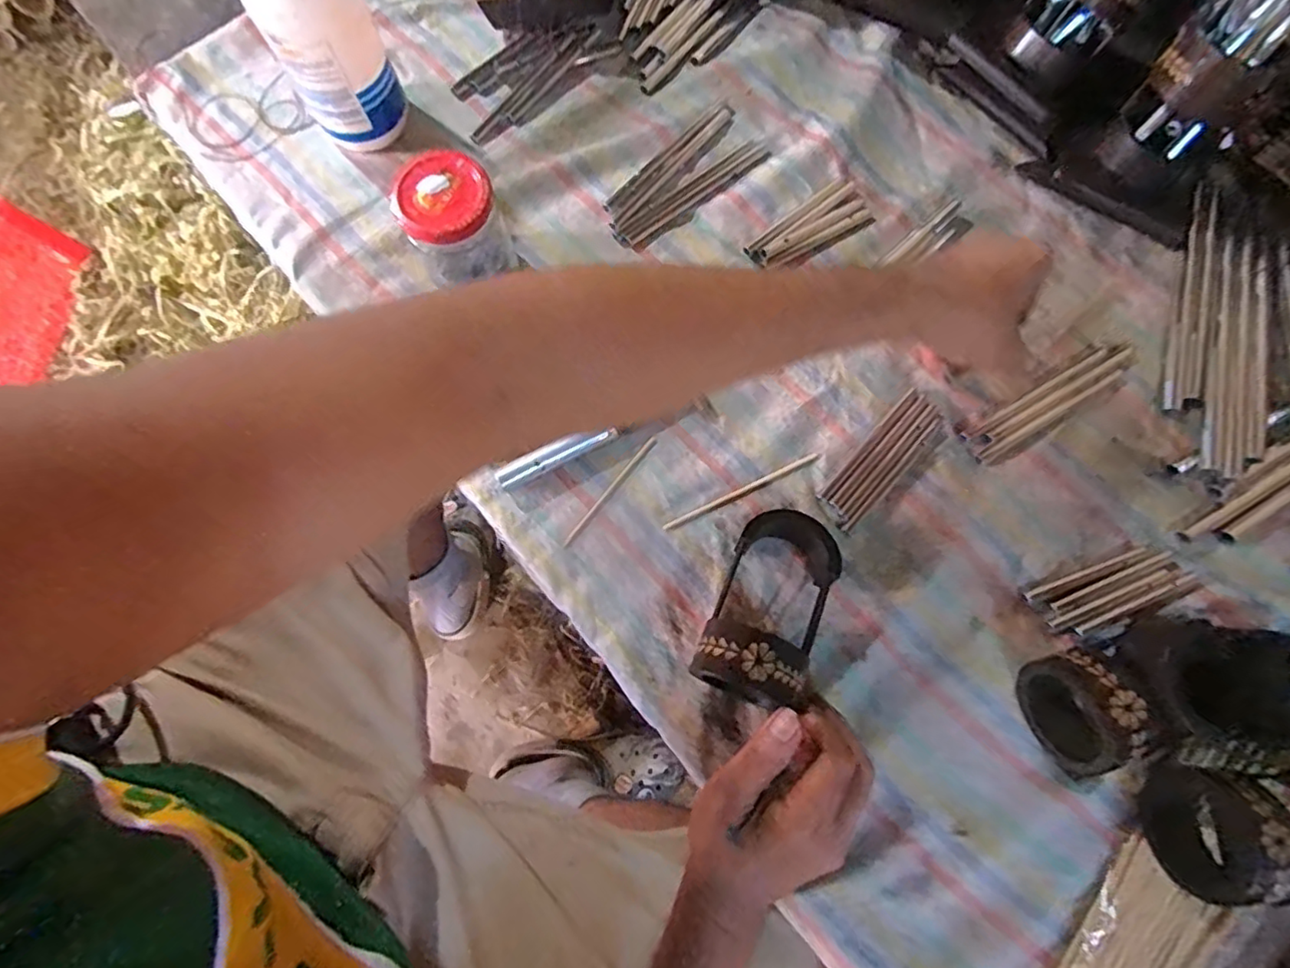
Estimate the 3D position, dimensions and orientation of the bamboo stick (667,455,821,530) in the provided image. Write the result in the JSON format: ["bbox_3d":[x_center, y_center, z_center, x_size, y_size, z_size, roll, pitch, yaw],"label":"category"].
[{"bbox_3d":[0.071,0.005,0.440,0.124,0.004,0.006,-25,78,-6],"label":"bamboo stick"}]

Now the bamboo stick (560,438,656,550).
[{"bbox_3d":[-0.025,0.005,0.442,0.006,0.006,0.102,39,78,9],"label":"bamboo stick"}]

